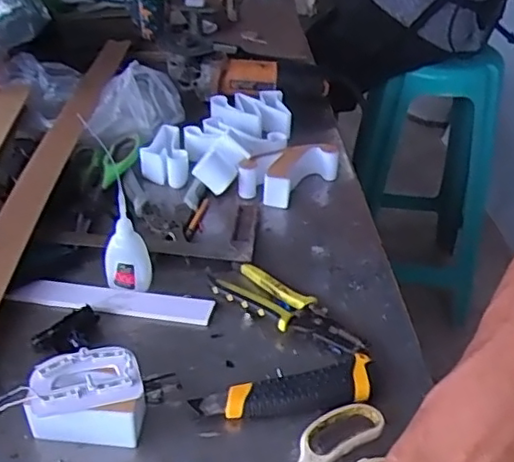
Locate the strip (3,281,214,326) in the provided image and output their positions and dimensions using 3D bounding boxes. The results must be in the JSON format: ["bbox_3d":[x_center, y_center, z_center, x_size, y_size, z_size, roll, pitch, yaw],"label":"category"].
[{"bbox_3d":[-0.142,0.070,0.612,0.195,0.008,0.030,5,52,2],"label":"strip"}]

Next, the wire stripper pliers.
[{"bbox_3d":[0.034,0.075,0.604,0.154,0.021,0.061,22,41,26],"label":"wire stripper pliers"}]

